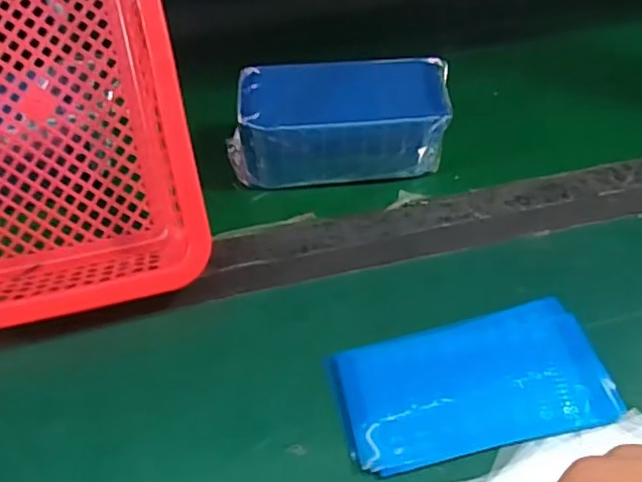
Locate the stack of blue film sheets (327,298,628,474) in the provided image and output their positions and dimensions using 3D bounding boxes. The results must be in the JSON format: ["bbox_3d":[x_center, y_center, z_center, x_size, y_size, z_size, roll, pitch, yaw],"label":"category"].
[{"bbox_3d":[0.073,0.067,0.307,0.128,0.009,0.064,-11,50,-8],"label":"stack of blue film sheets"}]

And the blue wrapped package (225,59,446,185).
[{"bbox_3d":[0.010,-0.073,0.402,0.132,0.052,0.064,-4,50,-3],"label":"blue wrapped package"}]

